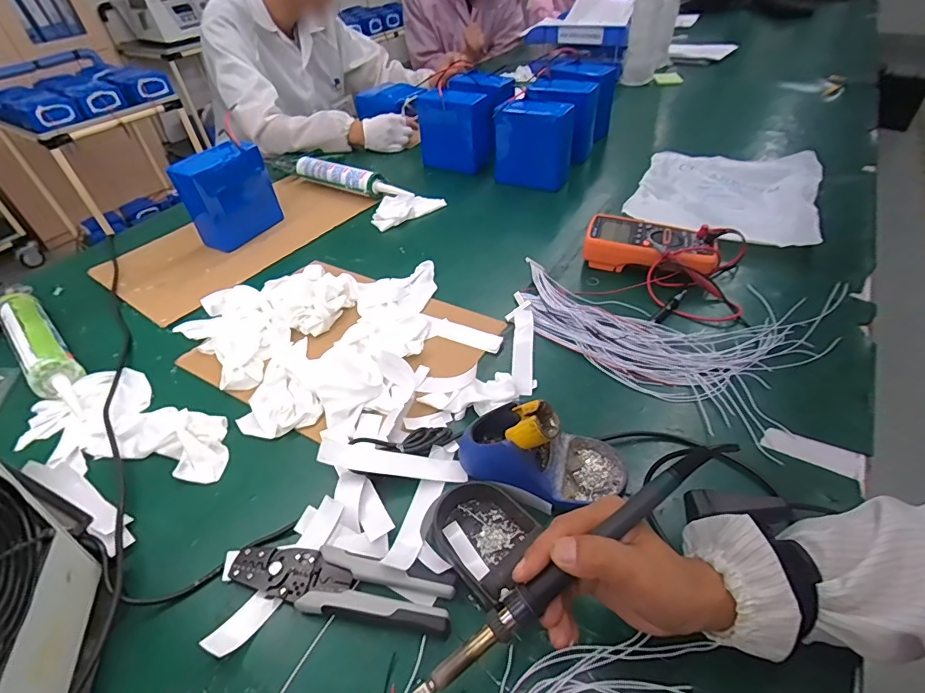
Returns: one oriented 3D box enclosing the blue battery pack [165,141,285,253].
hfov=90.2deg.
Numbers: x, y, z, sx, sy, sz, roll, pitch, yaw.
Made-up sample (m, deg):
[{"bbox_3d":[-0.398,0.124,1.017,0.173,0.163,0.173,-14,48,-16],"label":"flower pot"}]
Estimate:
[{"bbox_3d":[-0.419,-0.274,0.826,0.088,0.141,0.132,15,47,21],"label":"blue battery pack"}]

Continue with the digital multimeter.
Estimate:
[{"bbox_3d":[0.286,-0.150,0.707,0.188,0.054,0.097,13,46,19],"label":"digital multimeter"}]

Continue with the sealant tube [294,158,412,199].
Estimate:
[{"bbox_3d":[-0.232,-0.347,0.951,0.289,0.042,0.045,19,49,24],"label":"sealant tube"}]

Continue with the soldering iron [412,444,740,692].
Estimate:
[{"bbox_3d":[0.075,0.136,0.293,0.249,0.019,0.019,-34,49,-12],"label":"soldering iron"}]

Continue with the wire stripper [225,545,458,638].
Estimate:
[{"bbox_3d":[-0.106,0.199,0.391,0.197,0.017,0.048,7,45,13],"label":"wire stripper"}]

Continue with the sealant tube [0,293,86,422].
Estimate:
[{"bbox_3d":[-0.573,0.003,0.629,0.323,0.054,0.055,32,55,33],"label":"sealant tube"}]

